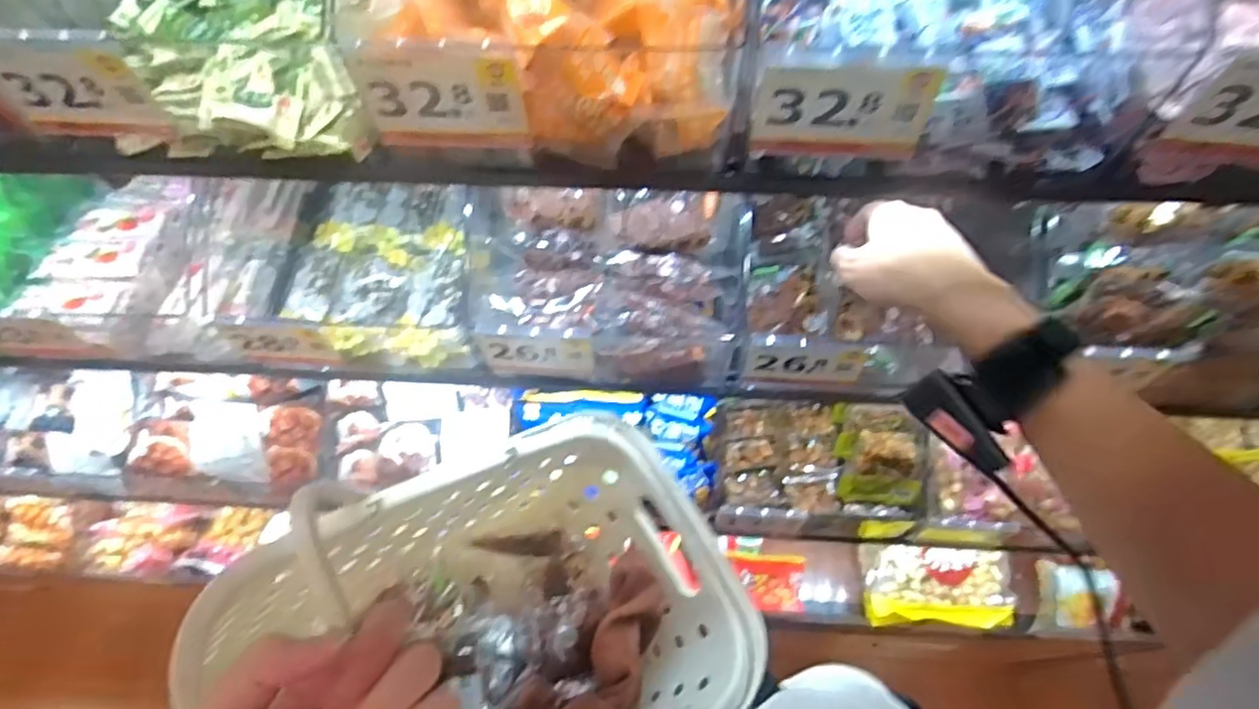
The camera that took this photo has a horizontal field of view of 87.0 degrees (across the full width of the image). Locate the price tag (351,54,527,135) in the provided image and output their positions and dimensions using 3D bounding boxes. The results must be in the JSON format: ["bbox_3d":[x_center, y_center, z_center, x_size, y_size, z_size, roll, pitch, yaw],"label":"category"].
[{"bbox_3d":[-0.103,-0.141,0.364,0.088,0.048,0.006,2,60,6],"label":"price tag"}]

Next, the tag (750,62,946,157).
[{"bbox_3d":[0.115,-0.129,0.355,0.091,0.055,0.008,1,60,5],"label":"tag"}]

